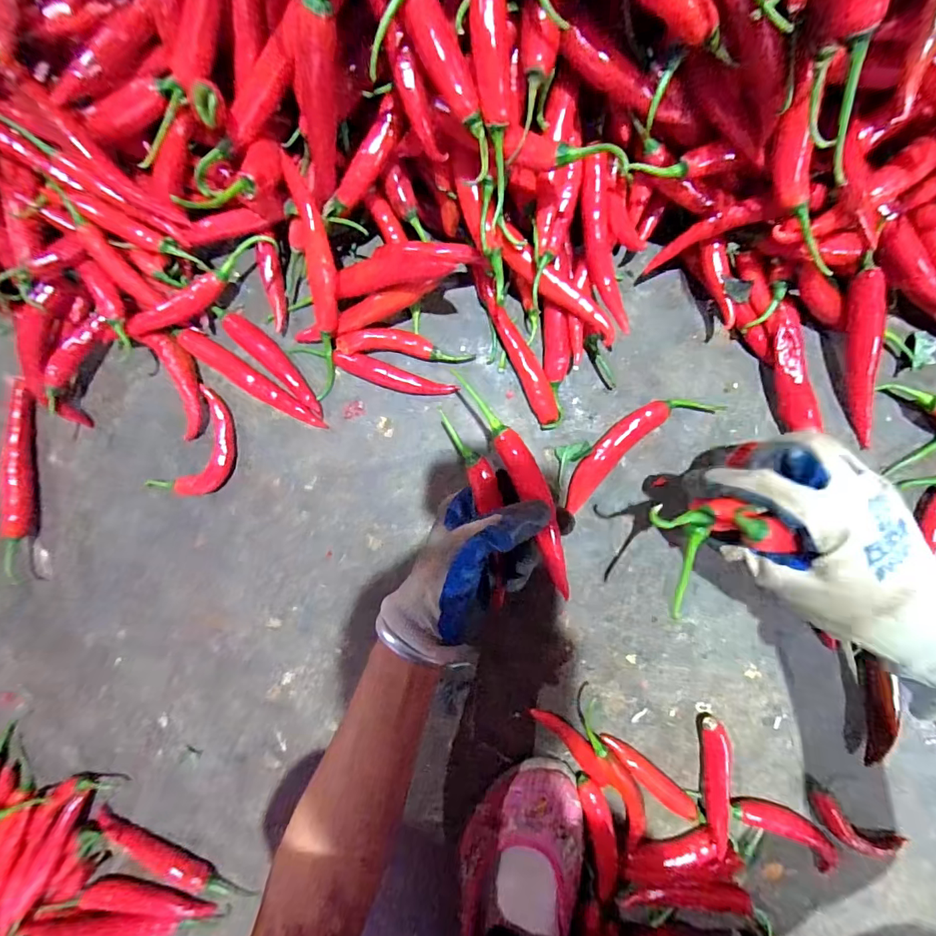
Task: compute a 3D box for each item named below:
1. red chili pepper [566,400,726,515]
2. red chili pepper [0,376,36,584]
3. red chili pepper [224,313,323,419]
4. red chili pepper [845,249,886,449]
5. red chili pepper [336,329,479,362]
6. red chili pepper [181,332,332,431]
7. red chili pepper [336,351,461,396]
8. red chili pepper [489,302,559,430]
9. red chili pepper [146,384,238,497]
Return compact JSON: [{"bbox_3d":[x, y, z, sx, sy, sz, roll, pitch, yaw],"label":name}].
[{"bbox_3d":[0.127,-0.019,0.362,0.134,0.015,0.037,-37,91,8],"label":"red chili pepper"},{"bbox_3d":[-0.396,0.012,0.405,0.021,0.025,0.177,13,97,4],"label":"red chili pepper"},{"bbox_3d":[-0.156,-0.085,0.380,0.102,0.017,0.020,44,98,0],"label":"red chili pepper"},{"bbox_3d":[0.279,-0.079,0.327,0.015,0.016,0.135,-14,112,7],"label":"red chili pepper"},{"bbox_3d":[-0.049,-0.096,0.365,0.104,0.016,0.022,6,96,-9],"label":"red chili pepper"},{"bbox_3d":[-0.177,-0.071,0.382,0.130,0.018,0.018,35,98,2],"label":"red chili pepper"},{"bbox_3d":[-0.060,-0.072,0.372,0.099,0.017,0.019,20,97,4],"label":"red chili pepper"},{"bbox_3d":[0.046,-0.079,0.361,0.020,0.021,0.101,-24,93,8],"label":"red chili pepper"},{"bbox_3d":[-0.226,-0.012,0.395,0.055,0.012,0.100,33,98,2],"label":"red chili pepper"}]

